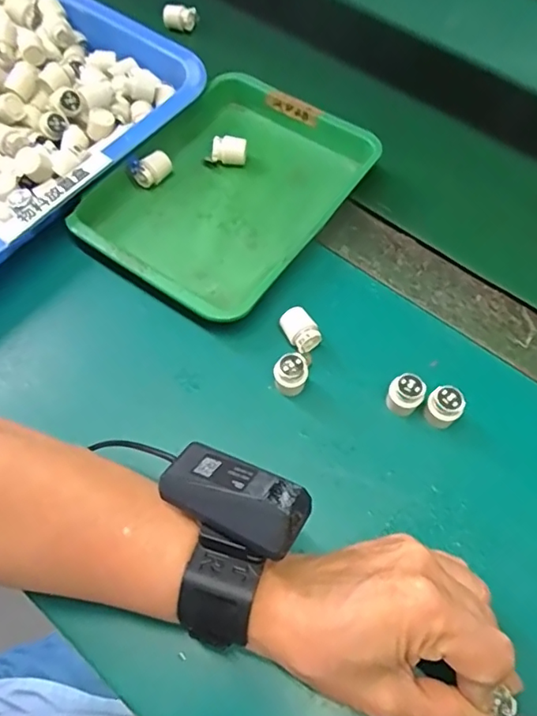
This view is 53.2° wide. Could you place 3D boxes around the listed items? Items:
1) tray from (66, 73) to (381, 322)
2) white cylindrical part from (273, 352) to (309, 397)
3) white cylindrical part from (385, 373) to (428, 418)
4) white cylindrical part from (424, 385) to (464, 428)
[{"bbox_3d":[-0.033,-0.135,0.430,0.174,0.030,0.220,32,66,15],"label":"tray"},{"bbox_3d":[0.015,0.011,0.349,0.021,0.028,0.018,4,62,1],"label":"white cylindrical part"},{"bbox_3d":[0.088,0.024,0.343,0.020,0.028,0.018,31,65,14],"label":"white cylindrical part"},{"bbox_3d":[0.111,0.032,0.341,0.021,0.029,0.018,28,65,13],"label":"white cylindrical part"}]

